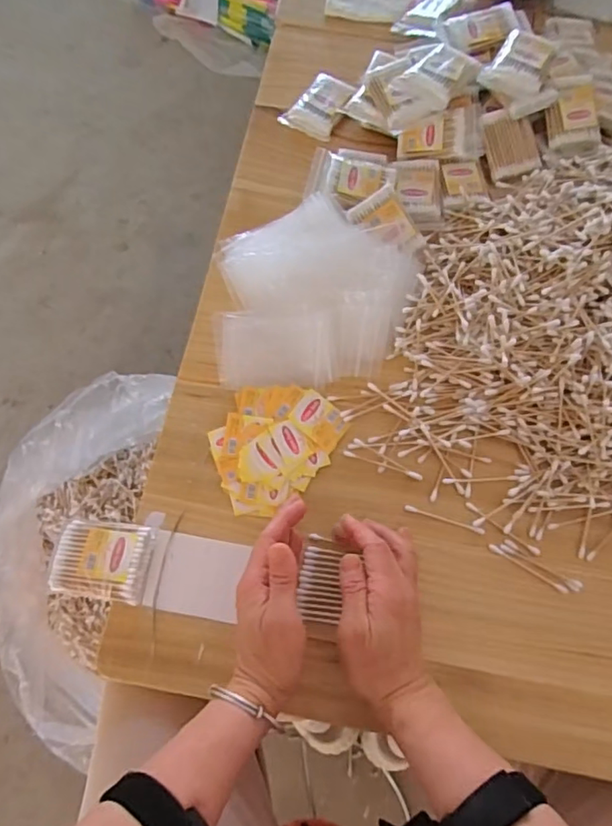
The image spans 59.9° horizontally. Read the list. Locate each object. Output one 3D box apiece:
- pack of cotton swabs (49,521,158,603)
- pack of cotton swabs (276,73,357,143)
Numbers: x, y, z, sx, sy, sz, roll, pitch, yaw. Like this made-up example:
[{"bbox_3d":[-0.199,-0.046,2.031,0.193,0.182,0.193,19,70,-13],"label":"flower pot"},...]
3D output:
[{"bbox_3d":[-0.169,0.122,0.442,0.076,0.018,0.060,8,70,3],"label":"pack of cotton swabs"},{"bbox_3d":[0.015,-0.354,0.611,0.060,0.013,0.080,28,73,10],"label":"pack of cotton swabs"}]

